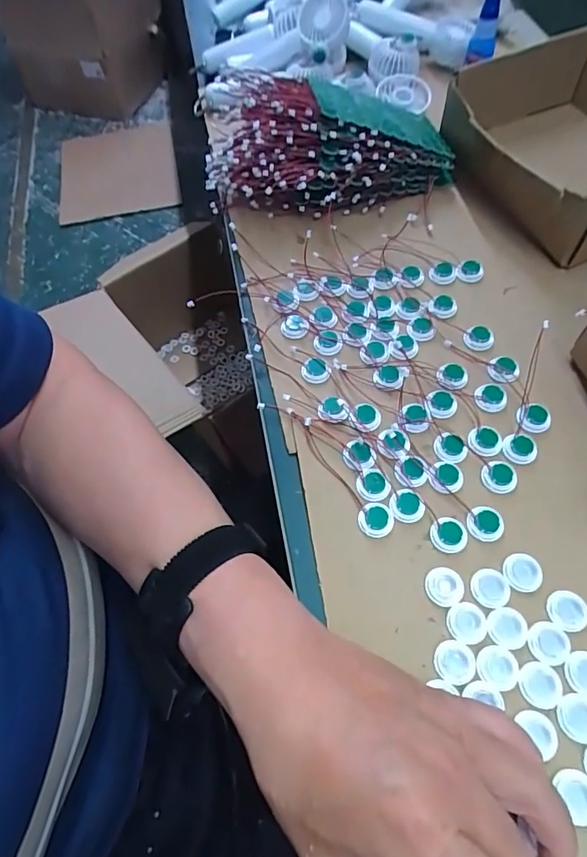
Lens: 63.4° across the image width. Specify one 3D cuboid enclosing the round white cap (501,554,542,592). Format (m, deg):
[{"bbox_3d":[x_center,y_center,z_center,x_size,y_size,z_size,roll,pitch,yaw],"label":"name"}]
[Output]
[{"bbox_3d":[0.142,0.089,0.294,0.023,0.004,0.022,-1,61,2],"label":"round white cap"}]

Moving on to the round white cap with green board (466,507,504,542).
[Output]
[{"bbox_3d":[0.125,0.062,0.308,0.022,0.005,0.022,-1,61,2],"label":"round white cap with green board"}]

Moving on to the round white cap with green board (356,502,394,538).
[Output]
[{"bbox_3d":[0.055,0.060,0.315,0.022,0.006,0.022,-1,61,2],"label":"round white cap with green board"}]

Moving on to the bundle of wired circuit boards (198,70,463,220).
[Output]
[{"bbox_3d":[0.035,-0.257,0.439,0.230,0.083,0.097,-1,61,2],"label":"bundle of wired circuit boards"}]

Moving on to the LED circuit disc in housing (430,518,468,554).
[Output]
[{"bbox_3d":[0.101,0.068,0.307,0.023,0.005,0.022,-1,61,2],"label":"LED circuit disc in housing"}]

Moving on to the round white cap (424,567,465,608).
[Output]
[{"bbox_3d":[0.093,0.097,0.293,0.022,0.005,0.023,-1,61,2],"label":"round white cap"}]

